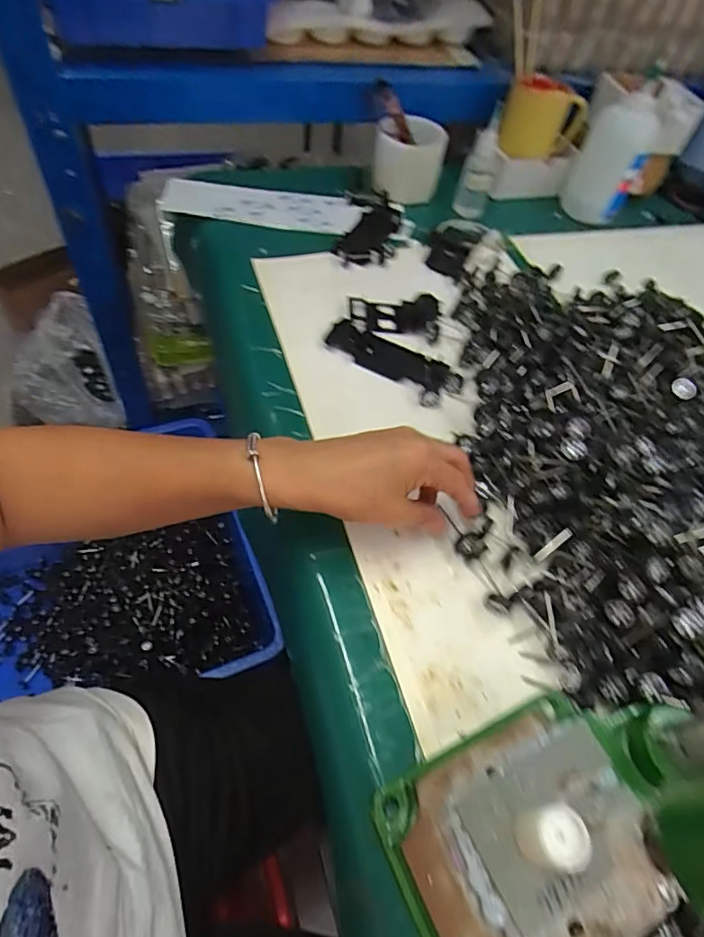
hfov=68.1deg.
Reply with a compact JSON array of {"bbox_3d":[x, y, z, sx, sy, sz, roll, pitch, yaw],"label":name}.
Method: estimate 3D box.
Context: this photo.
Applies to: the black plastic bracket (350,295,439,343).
[{"bbox_3d":[0.044,-0.162,0.546,0.092,0.009,0.054,7,55,-3],"label":"black plastic bracket"}]

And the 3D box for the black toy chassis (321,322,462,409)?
[{"bbox_3d":[0.041,-0.107,0.509,0.136,0.013,0.051,33,57,15],"label":"black toy chassis"}]

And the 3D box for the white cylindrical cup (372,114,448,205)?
[{"bbox_3d":[0.071,-0.390,0.661,0.087,0.077,0.081,4,55,-5],"label":"white cylindrical cup"}]

